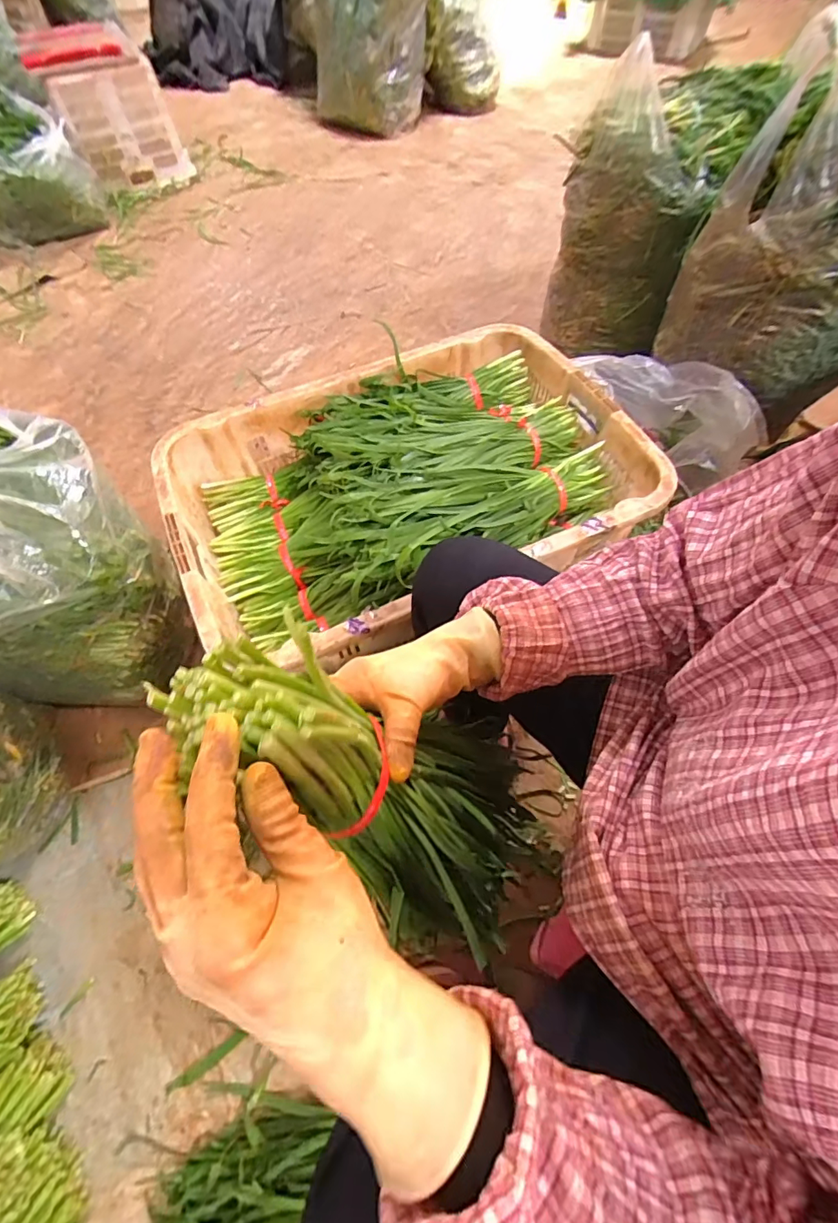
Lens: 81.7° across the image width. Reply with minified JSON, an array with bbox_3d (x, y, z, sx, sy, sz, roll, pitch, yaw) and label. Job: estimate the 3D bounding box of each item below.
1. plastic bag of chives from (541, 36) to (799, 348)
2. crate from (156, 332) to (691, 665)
[{"bbox_3d":[0.505,-0.901,1.120,0.314,0.461,0.309,27,64,17],"label":"plastic bag of chives"},{"bbox_3d":[-0.021,-0.190,0.761,0.682,0.162,0.453,-23,62,-11],"label":"crate"}]

